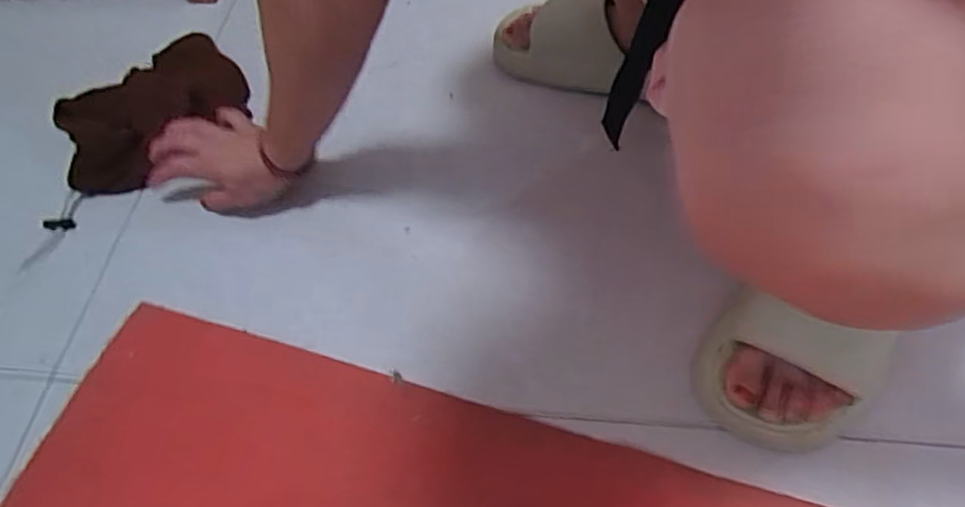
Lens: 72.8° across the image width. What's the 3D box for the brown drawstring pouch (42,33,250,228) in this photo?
[{"bbox_3d":[-0.348,-0.131,0.656,0.221,0.066,0.129,-38,62,-19],"label":"brown drawstring pouch"}]

